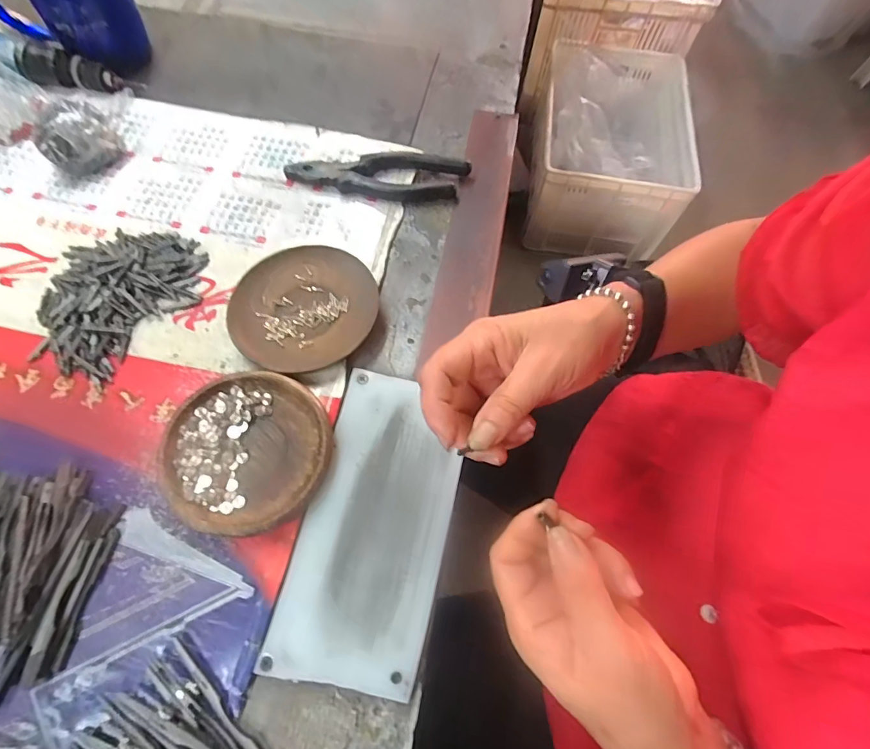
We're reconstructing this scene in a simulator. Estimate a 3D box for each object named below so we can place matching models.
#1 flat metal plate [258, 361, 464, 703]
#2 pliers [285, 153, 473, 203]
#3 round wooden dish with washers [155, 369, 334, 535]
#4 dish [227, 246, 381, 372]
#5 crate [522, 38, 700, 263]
[{"bbox_3d":[-0.038,0.093,0.304,0.093,0.008,0.193,11,67,5],"label":"flat metal plate"},{"bbox_3d":[-0.053,-0.183,0.428,0.167,0.016,0.048,-2,65,-4],"label":"pliers"},{"bbox_3d":[-0.128,0.052,0.317,0.110,0.019,0.108,1,65,-3],"label":"round wooden dish with washers"},{"bbox_3d":[-0.106,-0.054,0.369,0.114,0.017,0.110,1,65,-3],"label":"dish"},{"bbox_3d":[0.443,-0.591,1.174,0.356,0.248,0.536,11,65,2],"label":"crate"}]

